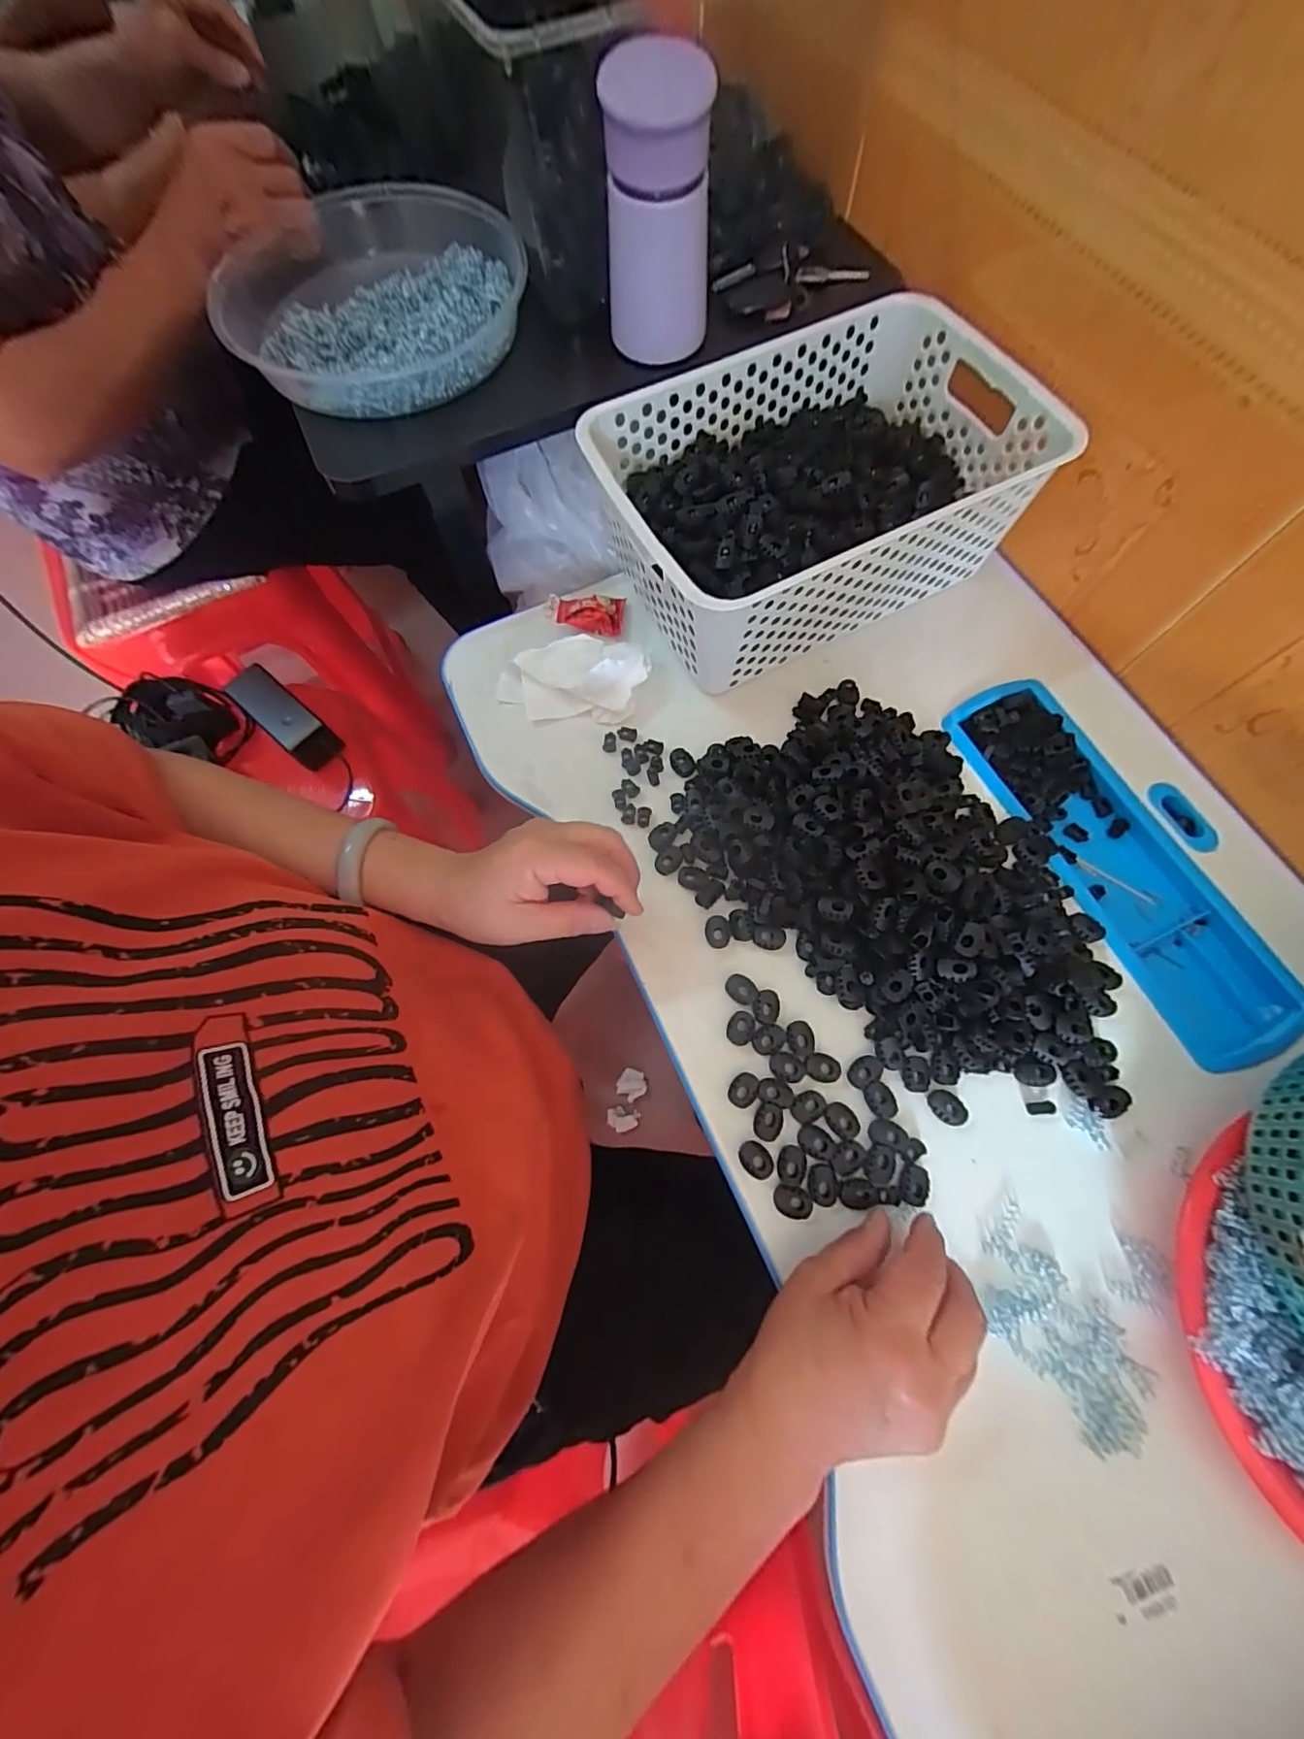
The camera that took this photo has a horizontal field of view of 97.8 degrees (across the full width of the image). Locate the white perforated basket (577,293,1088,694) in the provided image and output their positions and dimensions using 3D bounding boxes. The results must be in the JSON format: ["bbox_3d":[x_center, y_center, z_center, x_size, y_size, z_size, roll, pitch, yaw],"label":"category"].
[{"bbox_3d":[0.122,-0.284,0.434,0.300,0.101,0.207,-25,72,-6],"label":"white perforated basket"}]

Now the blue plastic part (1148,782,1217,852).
[{"bbox_3d":[0.380,-0.037,0.407,0.021,0.007,0.056,-24,72,-6],"label":"blue plastic part"}]

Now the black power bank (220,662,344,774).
[{"bbox_3d":[-0.409,-0.169,0.630,0.147,0.032,0.048,40,77,14],"label":"black power bank"}]

